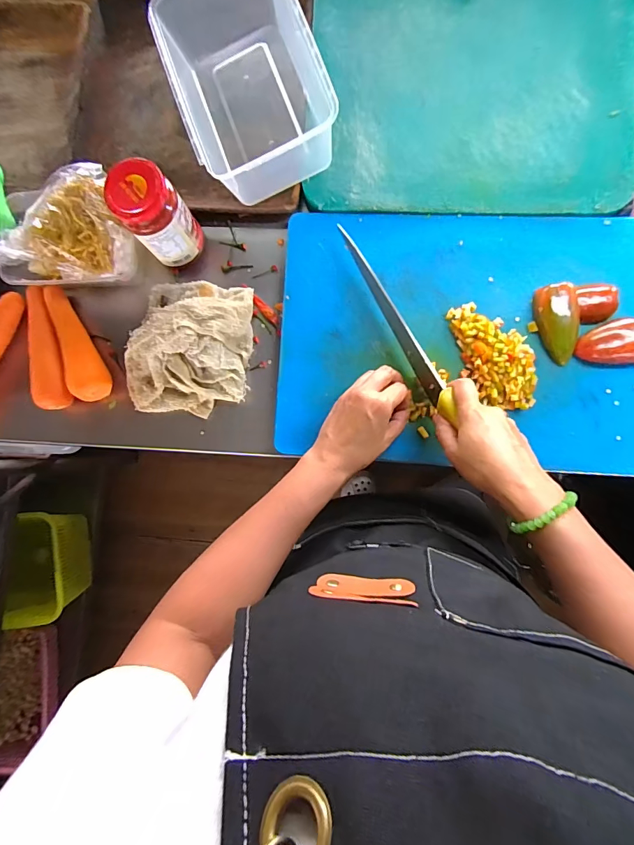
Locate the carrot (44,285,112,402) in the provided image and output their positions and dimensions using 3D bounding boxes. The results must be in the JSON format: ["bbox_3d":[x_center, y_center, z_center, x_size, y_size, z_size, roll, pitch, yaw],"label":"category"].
[{"bbox_3d":[-0.307,-0.107,0.512,0.043,0.037,0.158,-23,85,2],"label":"carrot"}]

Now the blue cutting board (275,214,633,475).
[{"bbox_3d":[0.178,-0.101,0.475,0.440,0.028,0.295,3,86,4],"label":"blue cutting board"}]

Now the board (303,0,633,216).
[{"bbox_3d":[0.189,-0.425,0.499,0.380,0.022,0.342,3,86,4],"label":"board"}]

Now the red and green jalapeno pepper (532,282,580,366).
[{"bbox_3d":[0.276,-0.114,0.469,0.042,0.026,0.088,-1,86,4],"label":"red and green jalapeno pepper"}]

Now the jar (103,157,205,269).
[{"bbox_3d":[-0.182,-0.237,0.470,0.066,0.105,0.066,0,86,4],"label":"jar"}]

